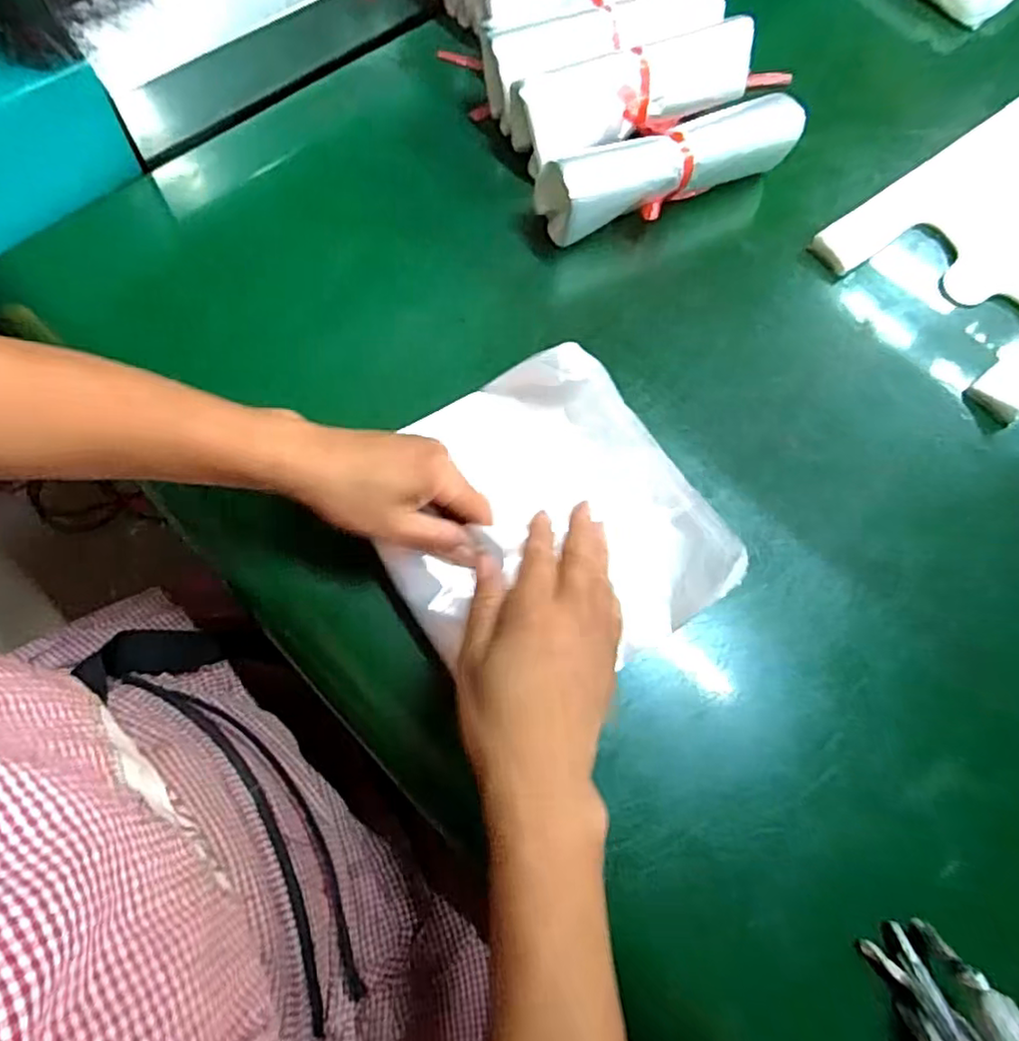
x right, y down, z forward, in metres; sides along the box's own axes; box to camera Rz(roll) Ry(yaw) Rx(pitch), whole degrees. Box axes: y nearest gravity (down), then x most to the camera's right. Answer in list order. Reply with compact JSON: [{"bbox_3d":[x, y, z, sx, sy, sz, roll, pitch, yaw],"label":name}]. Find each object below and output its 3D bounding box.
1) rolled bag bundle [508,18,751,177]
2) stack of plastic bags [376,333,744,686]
[{"bbox_3d":[0.099,-0.339,0.500,0.204,0.053,0.051,-26,76,-13],"label":"rolled bag bundle"},{"bbox_3d":[0.016,0.002,0.389,0.180,0.050,0.198,-32,76,-11],"label":"stack of plastic bags"}]

